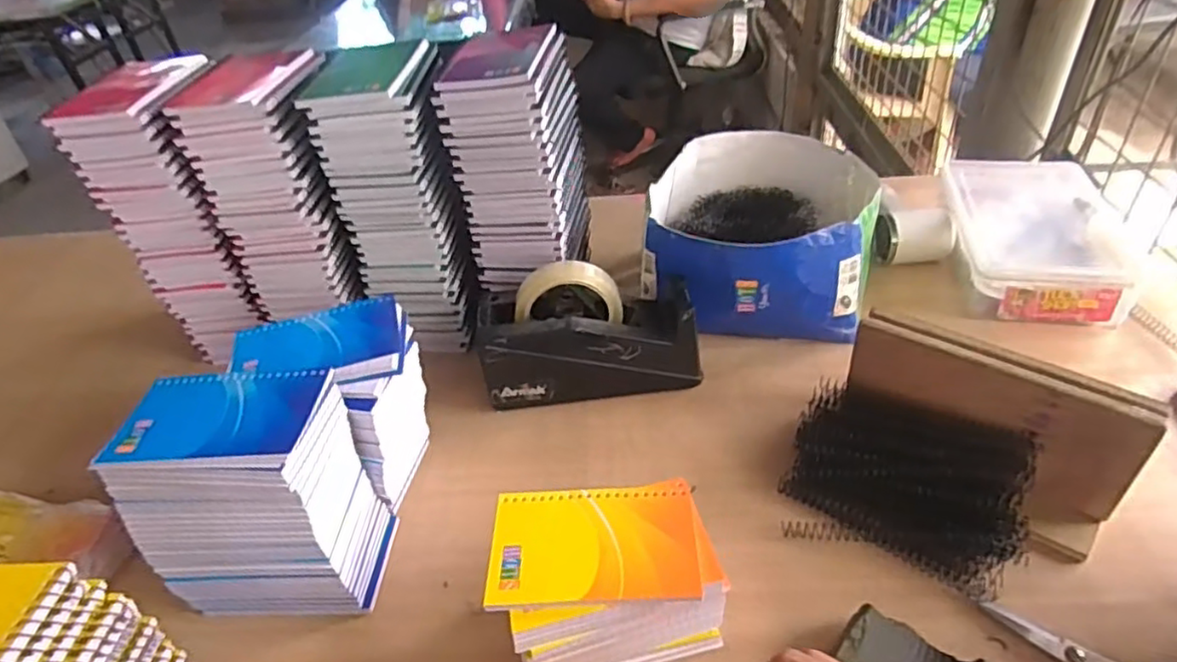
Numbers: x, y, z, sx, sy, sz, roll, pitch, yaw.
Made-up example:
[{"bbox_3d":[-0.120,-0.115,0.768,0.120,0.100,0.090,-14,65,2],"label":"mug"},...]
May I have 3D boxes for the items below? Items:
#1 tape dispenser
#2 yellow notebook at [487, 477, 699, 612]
[{"bbox_3d":[-0.003,0.003,0.637,0.202,0.125,0.086,-11,39,-4],"label":"tape dispenser"},{"bbox_3d":[0.003,0.137,0.434,0.131,0.009,0.085,-4,40,5],"label":"yellow notebook"}]

